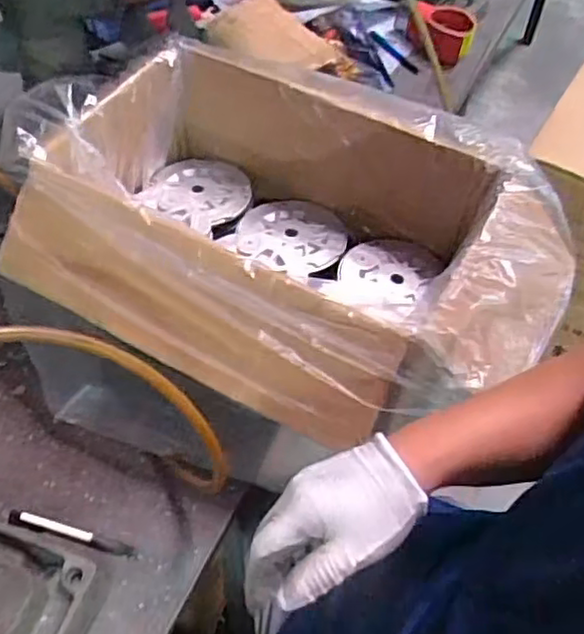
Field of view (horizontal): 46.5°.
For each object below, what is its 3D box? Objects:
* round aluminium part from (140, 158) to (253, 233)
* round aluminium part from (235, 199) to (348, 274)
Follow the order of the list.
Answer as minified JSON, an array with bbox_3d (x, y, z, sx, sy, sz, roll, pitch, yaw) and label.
[{"bbox_3d":[-0.129,-0.169,0.894,0.137,0.030,0.133,0,54,0],"label":"round aluminium part"},{"bbox_3d":[0.000,-0.103,0.851,0.132,0.031,0.134,0,54,0],"label":"round aluminium part"}]

